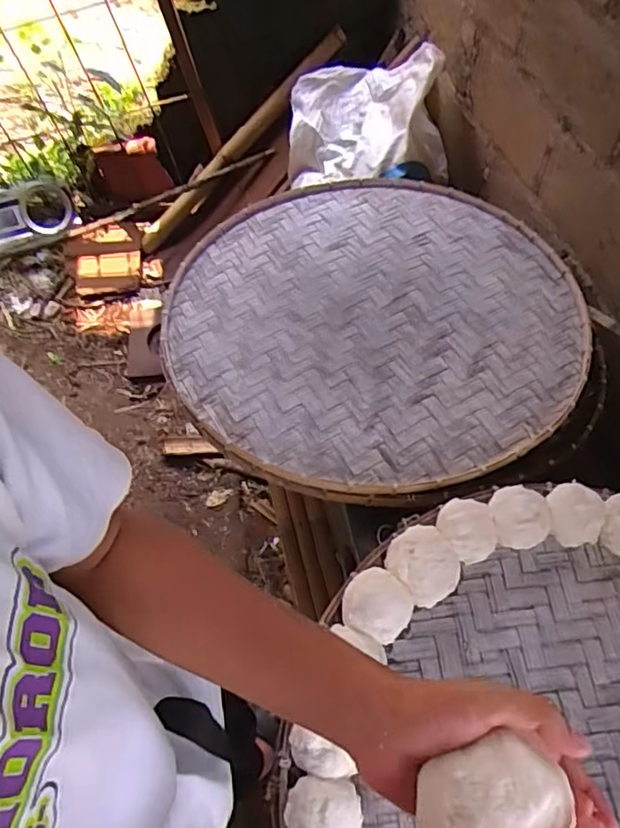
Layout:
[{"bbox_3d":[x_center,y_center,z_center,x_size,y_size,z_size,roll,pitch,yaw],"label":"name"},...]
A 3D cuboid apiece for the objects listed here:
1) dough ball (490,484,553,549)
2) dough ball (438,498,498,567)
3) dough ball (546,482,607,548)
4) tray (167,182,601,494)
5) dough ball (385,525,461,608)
[{"bbox_3d":[0.286,0.146,0.828,0.082,0.059,0.082,-1,62,2],"label":"dough ball"},{"bbox_3d":[0.211,0.158,0.816,0.077,0.057,0.086,-8,62,-2],"label":"dough ball"},{"bbox_3d":[0.369,0.138,0.836,0.076,0.055,0.083,-7,62,-1],"label":"dough ball"},{"bbox_3d":[0.113,-0.197,1.070,0.716,0.026,0.708,-11,55,-8],"label":"tray"},{"bbox_3d":[0.150,0.199,0.792,0.084,0.062,0.093,-34,65,-15],"label":"dough ball"}]

